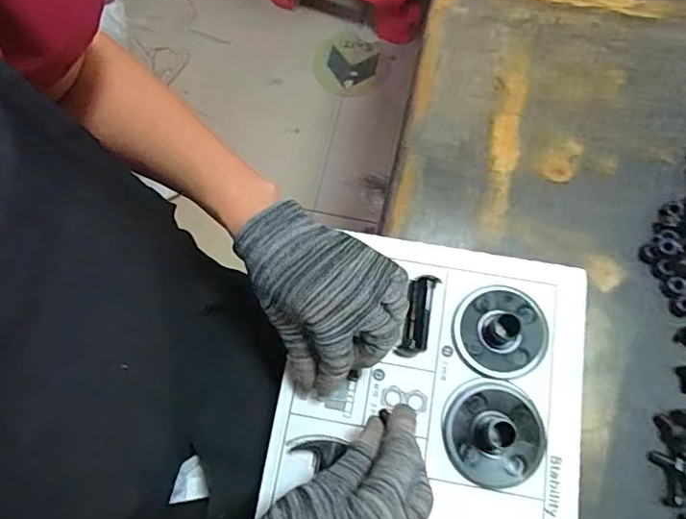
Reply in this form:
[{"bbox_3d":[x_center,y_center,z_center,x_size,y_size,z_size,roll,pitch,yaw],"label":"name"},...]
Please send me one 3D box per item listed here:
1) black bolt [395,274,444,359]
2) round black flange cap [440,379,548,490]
[{"bbox_3d":[0.059,0.044,0.416,0.021,0.012,0.065,14,85,6],"label":"black bolt"},{"bbox_3d":[0.111,0.124,0.386,0.073,0.028,0.072,0,71,1],"label":"round black flange cap"}]

